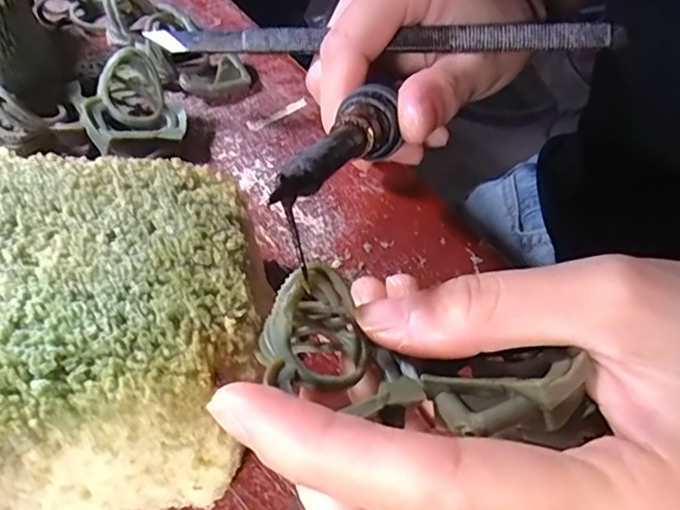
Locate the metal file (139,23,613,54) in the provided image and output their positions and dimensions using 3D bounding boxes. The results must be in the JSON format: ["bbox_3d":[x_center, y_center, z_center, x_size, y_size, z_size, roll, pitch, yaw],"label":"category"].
[{"bbox_3d":[0.011,-0.075,0.191,0.162,0.006,0.007,3,53,8],"label":"metal file"}]

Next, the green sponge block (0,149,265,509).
[{"bbox_3d":[-0.072,0.024,0.140,0.100,0.043,0.098,-5,54,-7],"label":"green sponge block"}]

